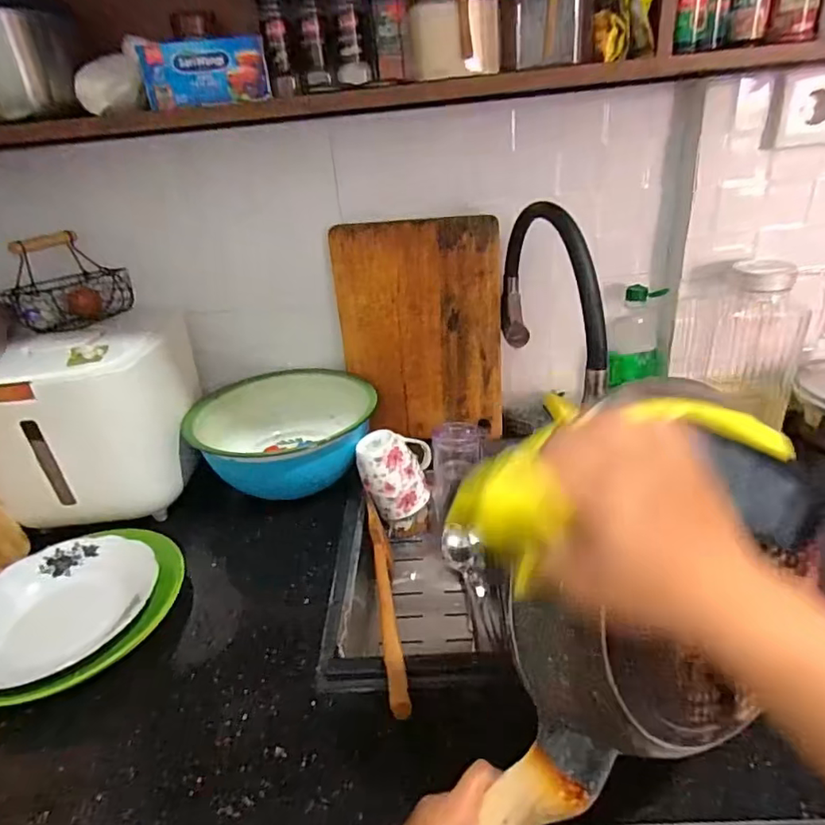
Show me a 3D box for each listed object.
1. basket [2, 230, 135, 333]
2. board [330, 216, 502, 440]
[{"bbox_3d":[-0.485,-0.184,0.776,0.085,0.119,0.135,17,36,35],"label":"basket"},{"bbox_3d":[0.012,-0.119,0.852,0.242,0.332,0.020,0,23,11],"label":"board"}]

